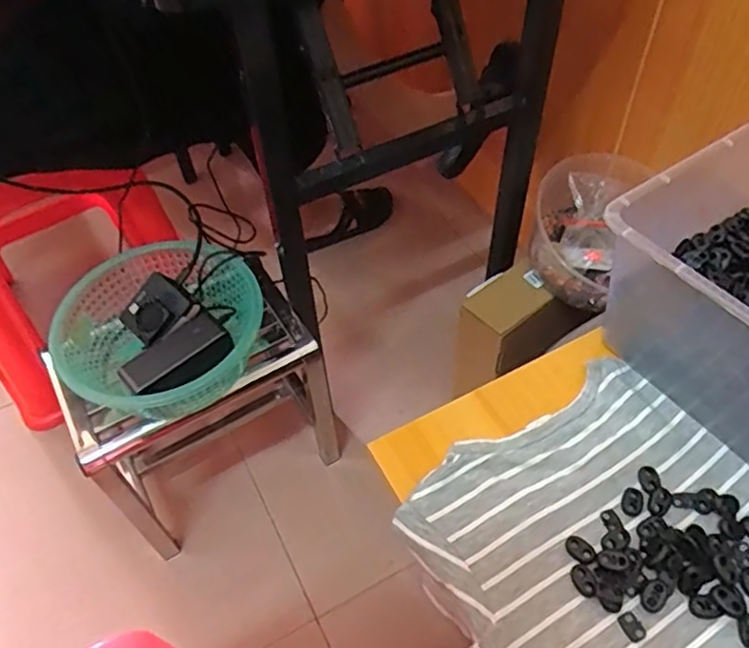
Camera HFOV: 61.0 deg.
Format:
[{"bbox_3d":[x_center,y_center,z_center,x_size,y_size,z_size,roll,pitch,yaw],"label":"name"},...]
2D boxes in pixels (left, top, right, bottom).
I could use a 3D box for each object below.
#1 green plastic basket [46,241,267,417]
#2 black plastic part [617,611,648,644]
[{"bbox_3d":[-0.250,0.015,0.781,0.234,0.102,0.231,-2,52,2],"label":"green plastic basket"},{"bbox_3d":[0.170,0.200,0.420,0.013,0.004,0.018,-27,55,-17],"label":"black plastic part"}]

